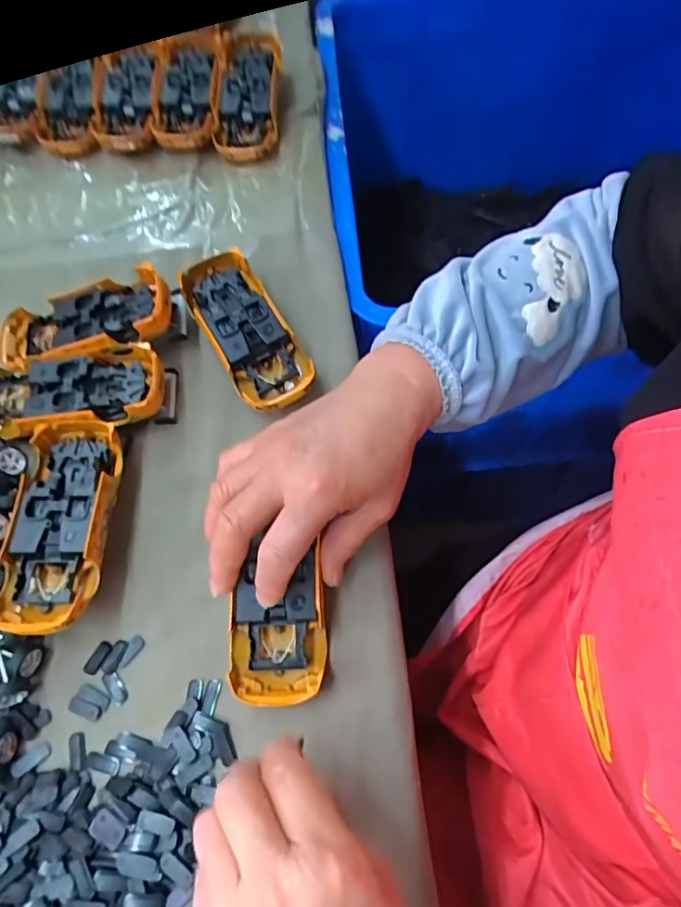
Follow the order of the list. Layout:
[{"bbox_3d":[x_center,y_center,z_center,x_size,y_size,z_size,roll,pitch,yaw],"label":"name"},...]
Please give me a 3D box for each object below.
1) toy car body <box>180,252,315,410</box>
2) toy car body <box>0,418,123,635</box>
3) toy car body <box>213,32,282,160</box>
[{"bbox_3d":[-0.068,-0.088,0.378,0.054,0.030,0.132,-27,69,-13],"label":"toy car body"},{"bbox_3d":[-0.167,0.042,0.322,0.055,0.033,0.128,0,65,-1],"label":"toy car body"},{"bbox_3d":[-0.086,-0.331,0.484,0.057,0.017,0.129,2,78,0],"label":"toy car body"}]

